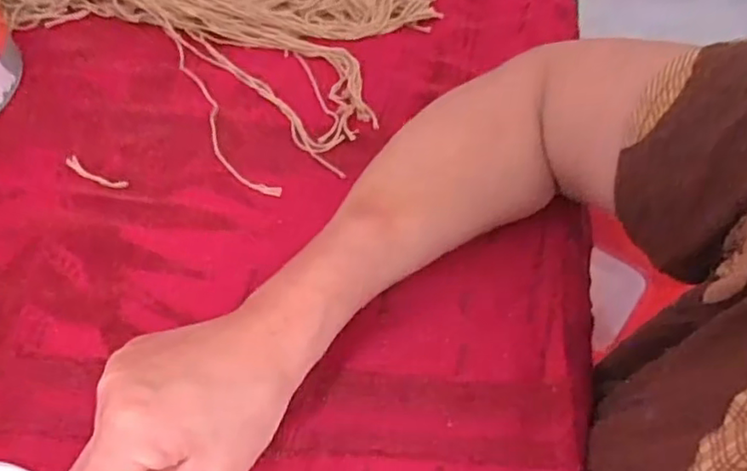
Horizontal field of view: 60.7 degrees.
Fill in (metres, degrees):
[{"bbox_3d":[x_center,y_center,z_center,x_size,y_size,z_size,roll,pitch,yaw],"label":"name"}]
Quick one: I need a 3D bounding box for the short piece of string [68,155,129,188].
[{"bbox_3d":[-0.181,-0.041,0.413,0.049,0.004,0.010,25,63,15],"label":"short piece of string"}]

